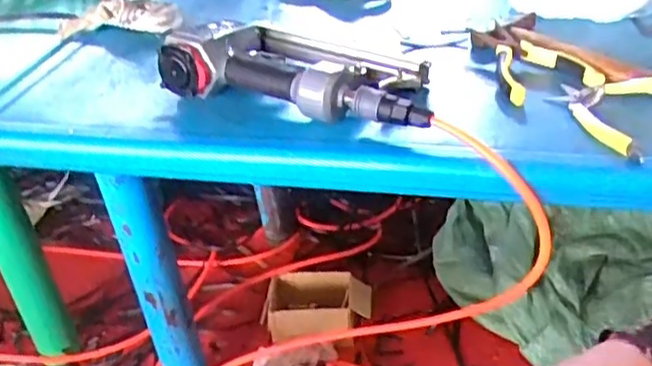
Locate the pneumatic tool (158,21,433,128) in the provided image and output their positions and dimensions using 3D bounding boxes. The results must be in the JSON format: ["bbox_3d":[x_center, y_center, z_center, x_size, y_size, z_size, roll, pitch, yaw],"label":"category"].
[{"bbox_3d":[-0.014,-0.125,0.677,0.275,0.054,0.137,11,36,23],"label":"pneumatic tool"}]

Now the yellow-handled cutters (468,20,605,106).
[{"bbox_3d":[0.221,-0.136,0.712,0.095,0.017,0.169,-6,33,-1],"label":"yellow-handled cutters"}]

